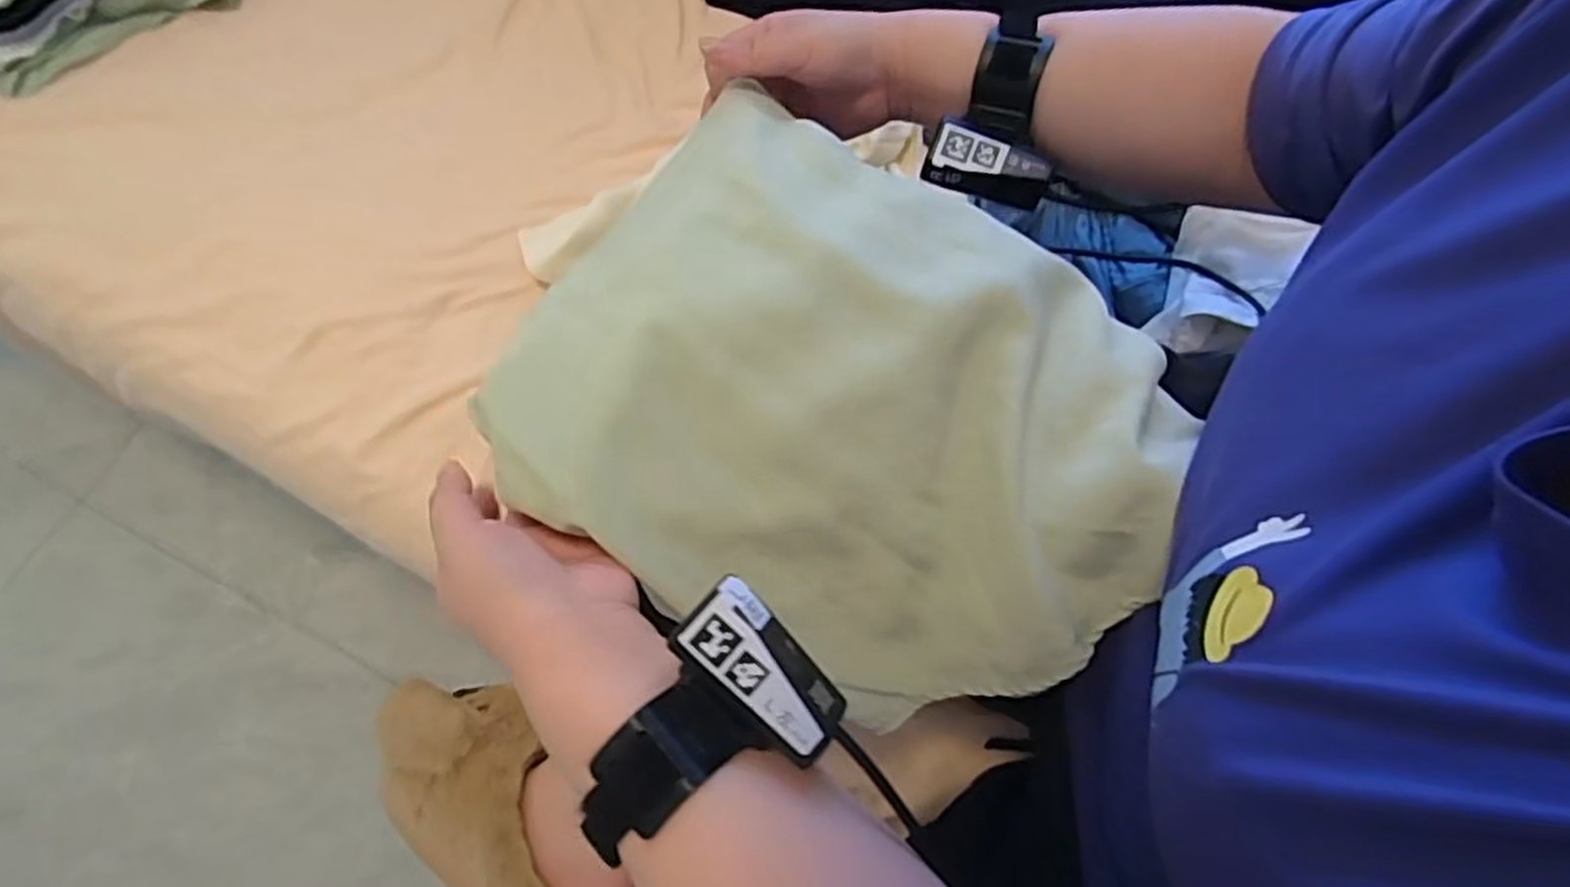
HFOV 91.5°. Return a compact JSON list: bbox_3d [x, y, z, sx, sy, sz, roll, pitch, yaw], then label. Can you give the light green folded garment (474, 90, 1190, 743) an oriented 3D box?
[{"bbox_3d":[0.034,-0.014,0.386,0.295,0.093,0.238,31,74,9],"label":"light green folded garment"}]

